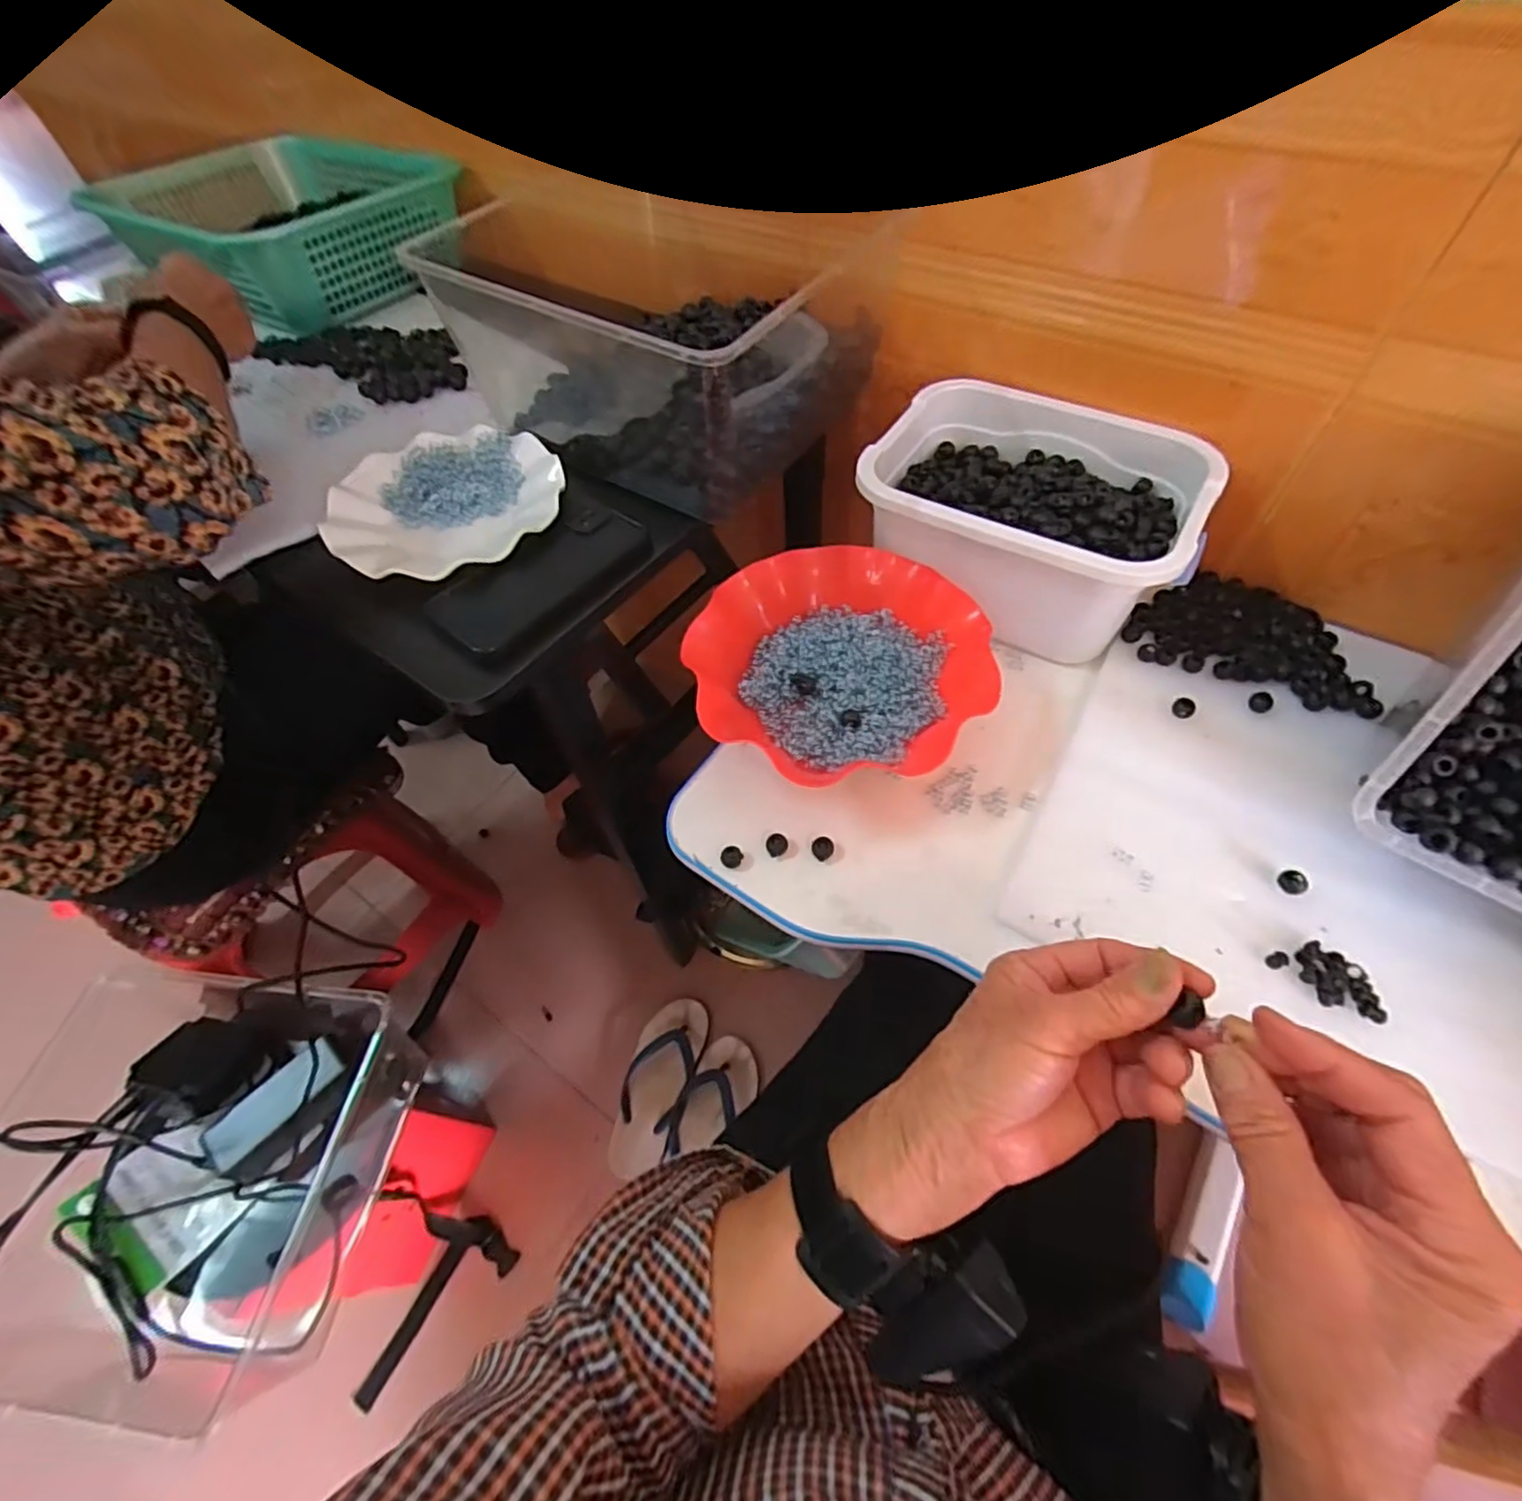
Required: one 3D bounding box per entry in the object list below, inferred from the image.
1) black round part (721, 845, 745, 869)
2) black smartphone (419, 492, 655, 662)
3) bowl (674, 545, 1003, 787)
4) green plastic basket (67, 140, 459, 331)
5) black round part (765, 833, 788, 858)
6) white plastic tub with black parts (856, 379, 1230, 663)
[{"bbox_3d":[-0.021,0.075,0.472,0.015,0.007,0.015,-1,56,2],"label":"black round part"},{"bbox_3d":[-0.161,-0.131,0.496,0.081,0.014,0.160,37,63,6],"label":"black smartphone"},{"bbox_3d":[0.060,-0.062,0.521,0.210,0.067,0.212,-1,56,2],"label":"bowl"},{"bbox_3d":[-0.543,-0.618,0.776,0.342,0.093,0.330,26,62,19],"label":"green plastic basket"},{"bbox_3d":[0.012,0.067,0.475,0.015,0.007,0.014,-1,56,2],"label":"black round part"},{"bbox_3d":[0.221,-0.195,0.563,0.258,0.113,0.183,17,59,14],"label":"white plastic tub with black parts"}]

